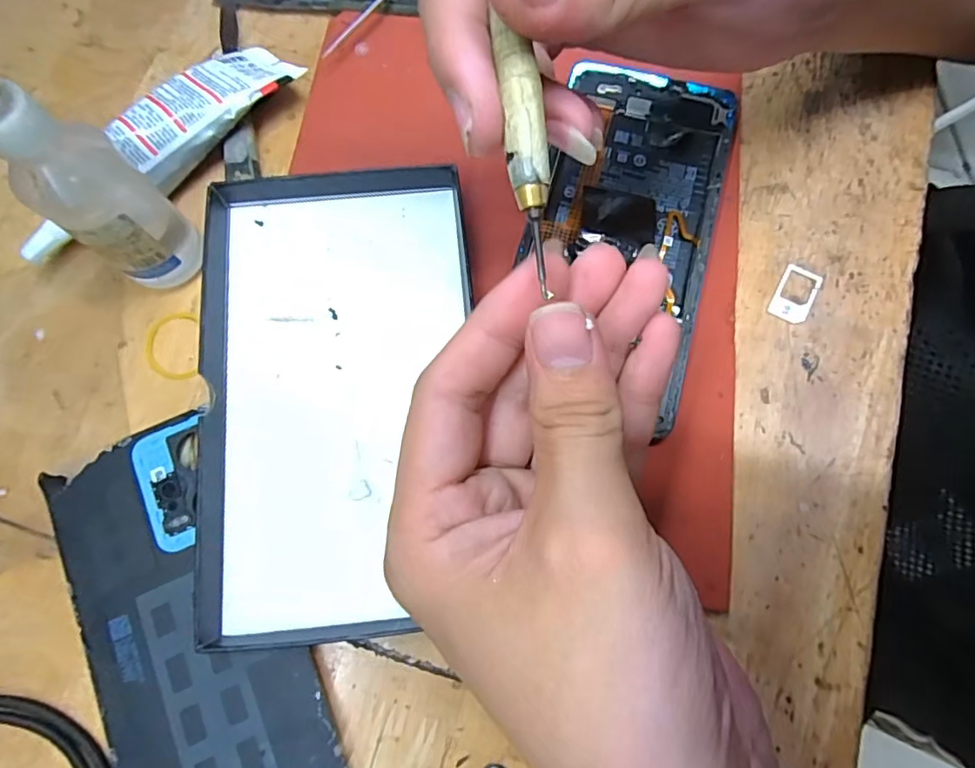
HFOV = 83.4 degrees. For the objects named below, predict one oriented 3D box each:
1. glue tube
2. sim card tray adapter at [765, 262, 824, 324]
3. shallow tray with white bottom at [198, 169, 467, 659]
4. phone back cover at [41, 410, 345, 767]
[{"bbox_3d":[-0.145,-0.107,0.241,0.136,0.030,0.038,-42,79,-10],"label":"glue tube"},{"bbox_3d":[0.132,-0.039,0.233,0.016,0.004,0.027,27,77,7],"label":"sim card tray adapter"},{"bbox_3d":[-0.056,0.001,0.211,0.102,0.017,0.176,-6,75,-1],"label":"shallow tray with white bottom"},{"bbox_3d":[-0.107,0.092,0.196,0.070,0.004,0.153,-26,77,-5],"label":"phone back cover"}]

